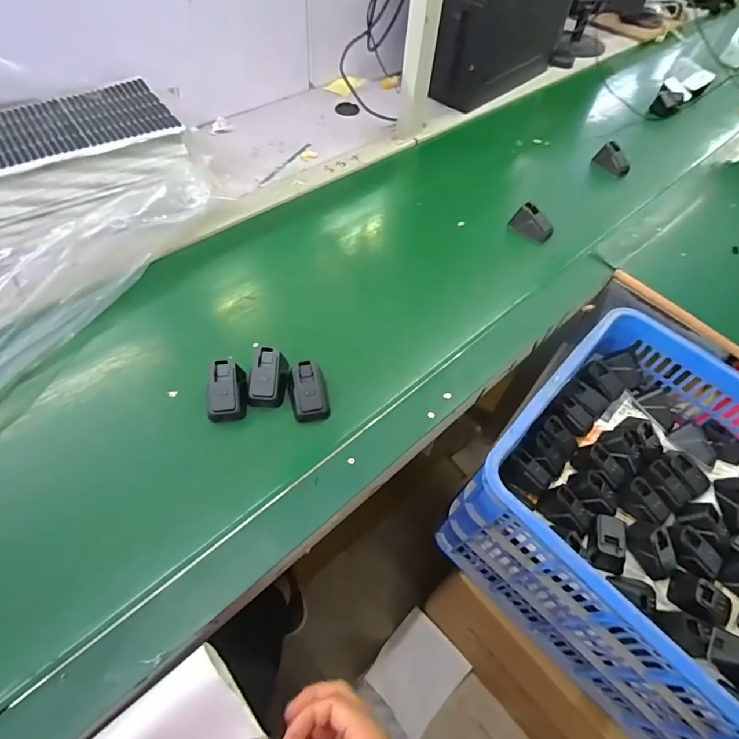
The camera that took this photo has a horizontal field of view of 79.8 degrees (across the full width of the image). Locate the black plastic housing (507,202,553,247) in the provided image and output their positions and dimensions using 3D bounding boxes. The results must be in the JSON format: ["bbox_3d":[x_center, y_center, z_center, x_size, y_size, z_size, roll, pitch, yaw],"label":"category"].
[{"bbox_3d":[0.268,-0.240,0.726,0.065,0.038,0.036,38,61,21],"label":"black plastic housing"}]

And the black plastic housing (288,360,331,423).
[{"bbox_3d":[-0.070,0.025,0.509,0.042,0.034,0.060,-10,56,-11],"label":"black plastic housing"}]

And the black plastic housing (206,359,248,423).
[{"bbox_3d":[-0.167,0.026,0.508,0.046,0.036,0.063,-7,56,-9],"label":"black plastic housing"}]

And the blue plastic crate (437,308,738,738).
[{"bbox_3d":[0.457,0.263,0.622,0.404,0.288,0.572,-38,65,-26],"label":"blue plastic crate"}]

